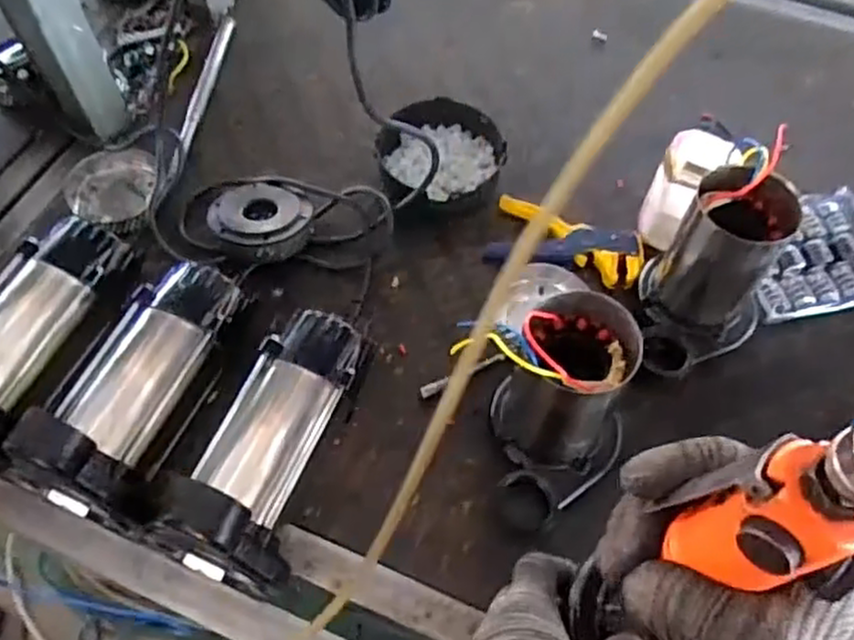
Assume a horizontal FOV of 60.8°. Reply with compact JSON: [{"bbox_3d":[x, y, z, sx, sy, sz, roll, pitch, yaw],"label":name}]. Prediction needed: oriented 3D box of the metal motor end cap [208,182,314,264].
[{"bbox_3d":[-0.180,-0.107,0.788,0.108,0.040,0.098,22,61,11],"label":"metal motor end cap"}]

